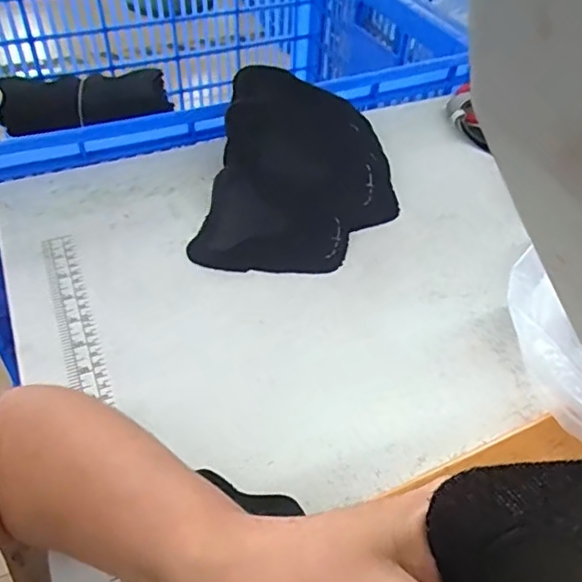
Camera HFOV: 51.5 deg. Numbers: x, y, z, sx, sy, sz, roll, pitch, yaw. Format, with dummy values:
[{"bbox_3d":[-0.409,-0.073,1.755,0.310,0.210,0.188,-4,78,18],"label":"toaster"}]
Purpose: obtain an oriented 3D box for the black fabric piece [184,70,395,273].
[{"bbox_3d":[0.012,-0.111,0.545,0.167,0.070,0.212,9,46,6],"label":"black fabric piece"}]

